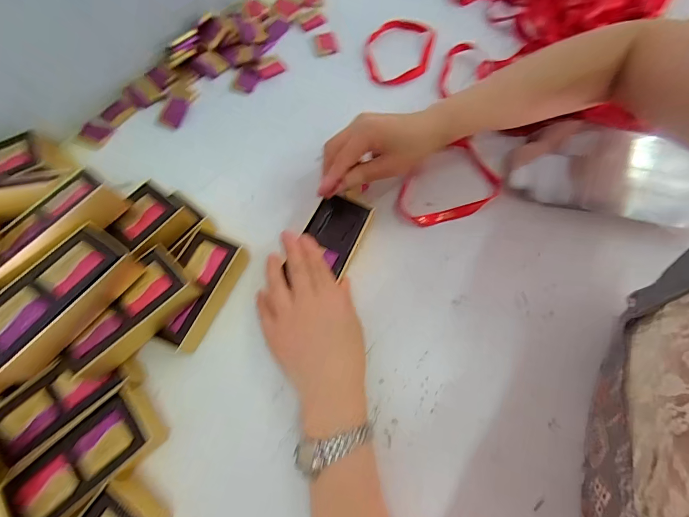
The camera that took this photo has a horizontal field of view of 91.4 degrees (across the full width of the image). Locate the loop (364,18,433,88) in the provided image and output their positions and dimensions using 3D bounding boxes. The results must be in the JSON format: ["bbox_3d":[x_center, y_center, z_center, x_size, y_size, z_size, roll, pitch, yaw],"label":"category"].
[{"bbox_3d":[0.073,-0.284,0.459,0.089,0.018,0.112,12,69,7],"label":"loop"}]

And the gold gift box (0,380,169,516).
[{"bbox_3d":[-0.212,0.169,0.284,0.112,0.035,0.059,-42,73,-13],"label":"gold gift box"}]

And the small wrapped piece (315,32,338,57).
[{"bbox_3d":[-0.027,-0.307,0.478,0.032,0.009,0.034,-12,68,-3],"label":"small wrapped piece"}]

